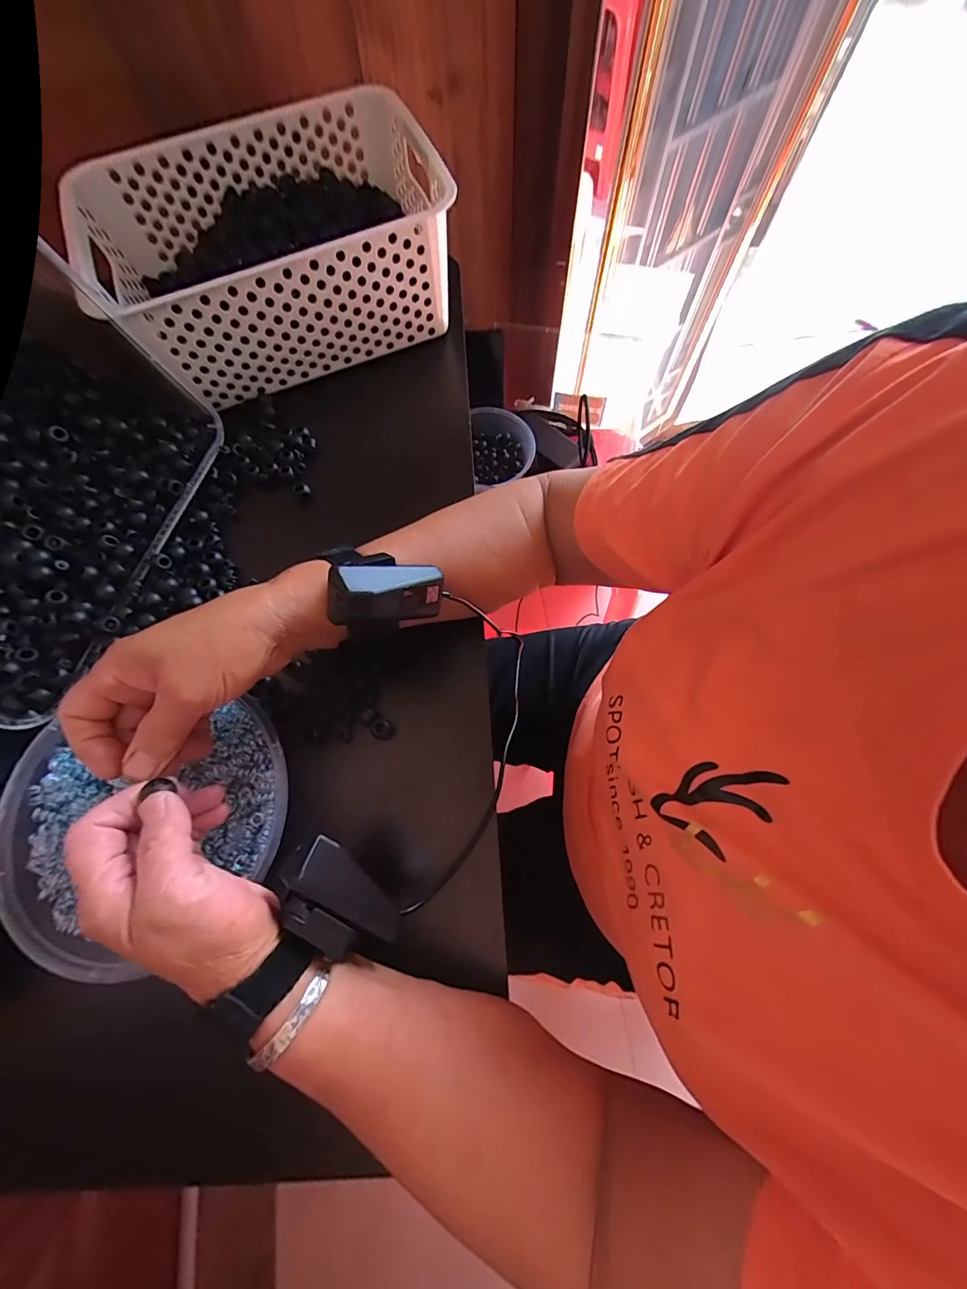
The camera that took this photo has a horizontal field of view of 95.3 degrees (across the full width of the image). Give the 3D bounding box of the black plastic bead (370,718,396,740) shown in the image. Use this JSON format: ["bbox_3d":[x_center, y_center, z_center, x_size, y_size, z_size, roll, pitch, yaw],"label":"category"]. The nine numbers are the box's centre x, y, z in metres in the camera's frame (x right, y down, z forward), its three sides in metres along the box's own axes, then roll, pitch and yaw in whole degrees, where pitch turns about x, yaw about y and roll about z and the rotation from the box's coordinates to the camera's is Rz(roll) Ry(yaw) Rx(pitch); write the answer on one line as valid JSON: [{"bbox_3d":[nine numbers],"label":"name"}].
[{"bbox_3d":[-0.078,0.065,0.339,0.015,0.020,0.015,-1,71,2],"label":"black plastic bead"}]

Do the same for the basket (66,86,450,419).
[{"bbox_3d":[-0.189,-0.369,0.419,0.288,0.108,0.201,-24,72,-6],"label":"basket"}]

